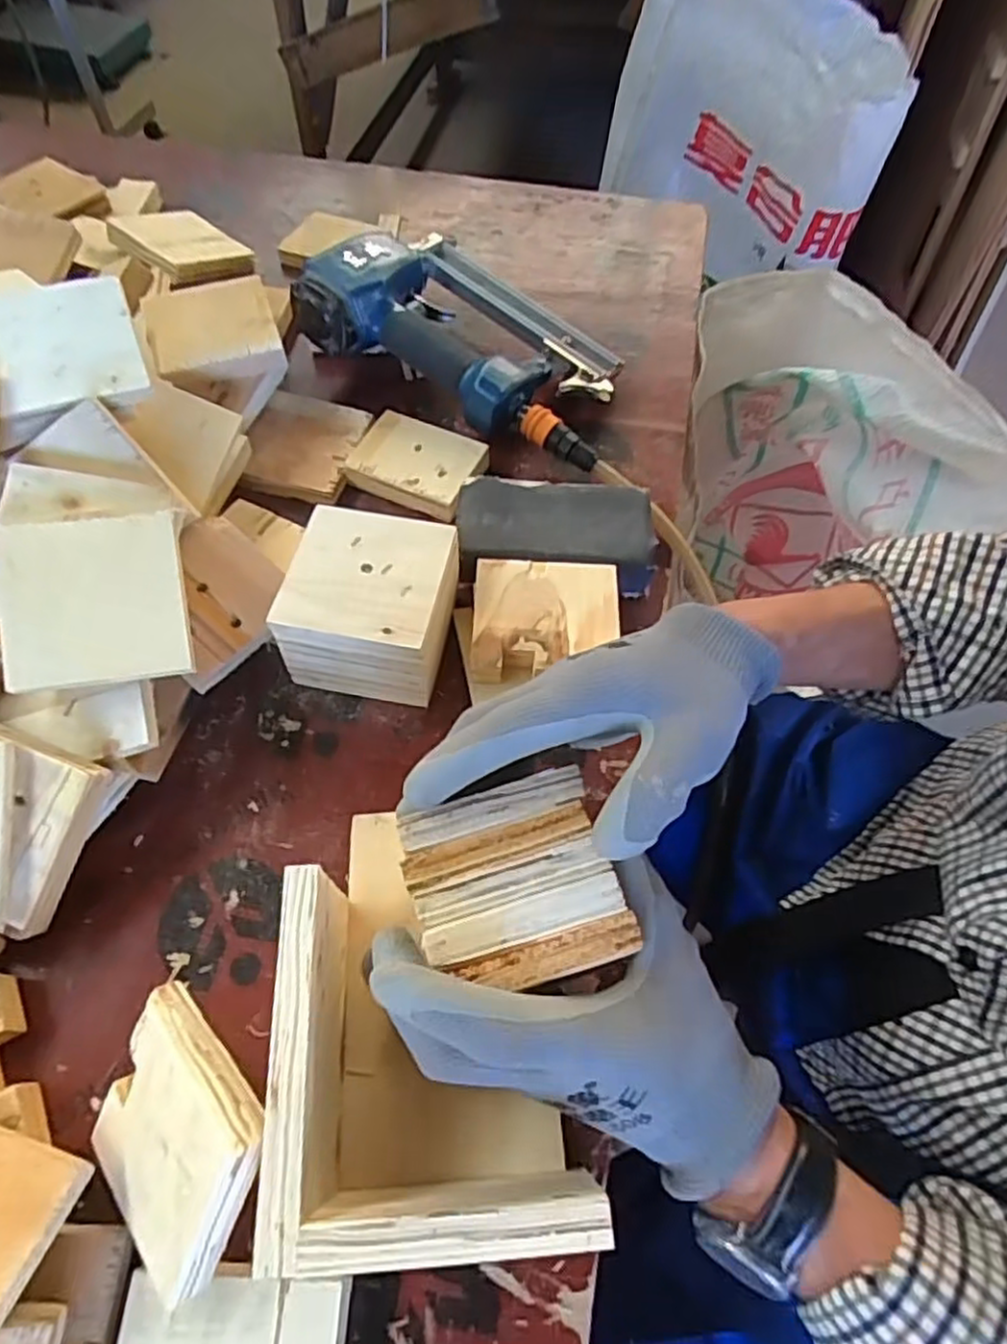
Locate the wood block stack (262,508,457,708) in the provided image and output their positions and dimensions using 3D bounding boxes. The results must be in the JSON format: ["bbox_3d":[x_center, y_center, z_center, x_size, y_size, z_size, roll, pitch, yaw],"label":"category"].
[{"bbox_3d":[-0.078,-0.037,0.442,0.099,0.071,0.099,9,60,4],"label":"wood block stack"}]

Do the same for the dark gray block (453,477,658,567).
[{"bbox_3d":[0.035,-0.098,0.501,0.132,0.032,0.075,5,59,2],"label":"dark gray block"}]

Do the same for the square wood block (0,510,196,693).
[{"bbox_3d":[-0.221,-0.040,0.381,0.091,0.013,0.092,-10,83,-12],"label":"square wood block"}]

